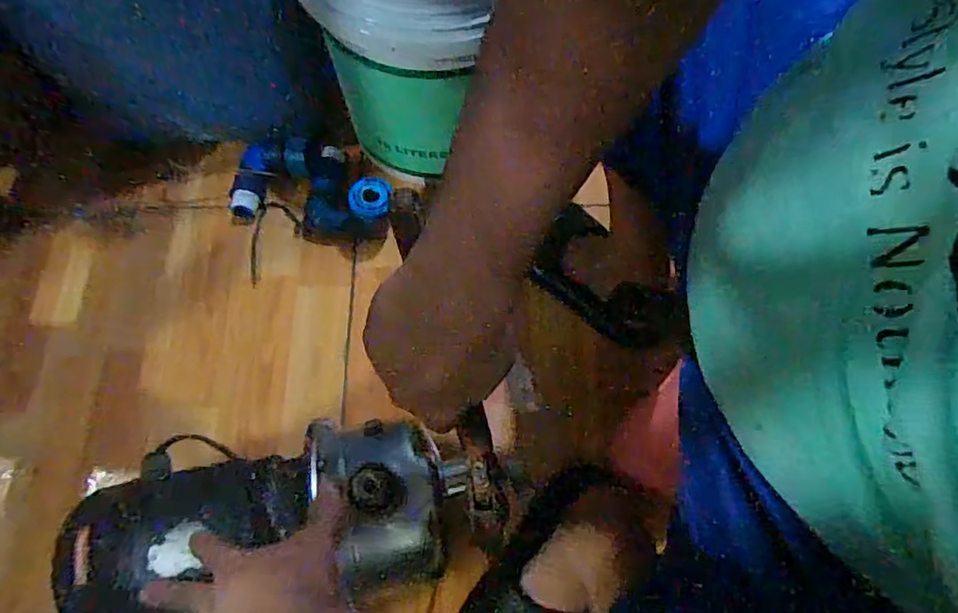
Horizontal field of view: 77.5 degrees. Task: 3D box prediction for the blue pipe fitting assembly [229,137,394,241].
[{"bbox_3d":[-0.213,-0.162,0.776,0.225,0.082,0.125,14,68,4],"label":"blue pipe fitting assembly"}]

